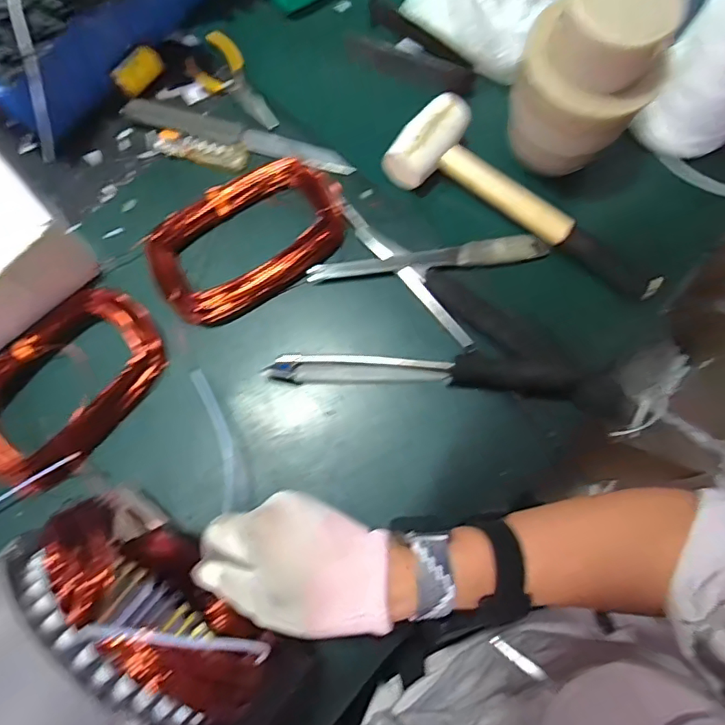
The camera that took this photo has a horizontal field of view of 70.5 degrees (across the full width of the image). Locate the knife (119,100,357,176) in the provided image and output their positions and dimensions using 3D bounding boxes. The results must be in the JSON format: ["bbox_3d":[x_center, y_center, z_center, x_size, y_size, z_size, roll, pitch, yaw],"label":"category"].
[{"bbox_3d":[-0.123,-0.223,0.506,0.235,0.011,0.029,18,76,5],"label":"knife"}]

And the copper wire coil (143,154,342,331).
[{"bbox_3d":[-0.100,-0.114,0.466,0.181,0.025,0.108,-38,78,-9],"label":"copper wire coil"}]

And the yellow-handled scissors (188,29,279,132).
[{"bbox_3d":[-0.130,-0.280,0.519,0.050,0.017,0.122,-35,78,-9],"label":"yellow-handled scissors"}]

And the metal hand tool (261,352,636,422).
[{"bbox_3d":[0.075,0.011,0.433,0.303,0.023,0.042,6,75,1],"label":"metal hand tool"}]

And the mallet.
[{"bbox_3d":[0.152,-0.149,0.461,0.262,0.046,0.087,30,77,7],"label":"mallet"}]

